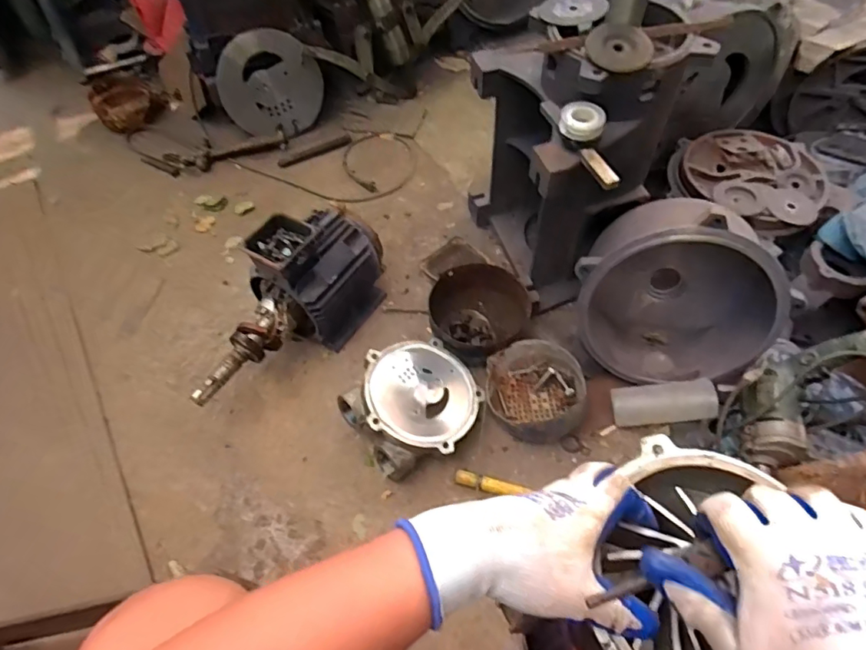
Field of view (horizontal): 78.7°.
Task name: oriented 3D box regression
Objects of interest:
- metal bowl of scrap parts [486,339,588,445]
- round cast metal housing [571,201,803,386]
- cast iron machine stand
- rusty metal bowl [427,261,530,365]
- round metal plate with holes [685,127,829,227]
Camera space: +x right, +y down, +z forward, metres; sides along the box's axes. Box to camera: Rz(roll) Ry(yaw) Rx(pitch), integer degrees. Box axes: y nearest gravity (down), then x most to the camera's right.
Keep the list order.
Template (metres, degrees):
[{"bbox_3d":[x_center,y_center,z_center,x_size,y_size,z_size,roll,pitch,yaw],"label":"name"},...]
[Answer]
[{"bbox_3d":[0.179,0.115,0.934,0.161,0.094,0.173,-1,54,1],"label":"metal bowl of scrap parts"},{"bbox_3d":[0.412,-0.054,0.906,0.309,0.287,0.159,-23,24,28],"label":"round cast metal housing"},{"bbox_3d":[0.267,-0.279,0.974,0.277,0.473,0.371,-15,55,-8],"label":"cast iron machine stand"},{"bbox_3d":[0.085,-0.011,1.026,0.188,0.084,0.203,19,56,14],"label":"rusty metal bowl"},{"bbox_3d":[0.658,-0.317,1.077,0.262,0.034,0.279,-2,54,3],"label":"round metal plate with holes"}]

